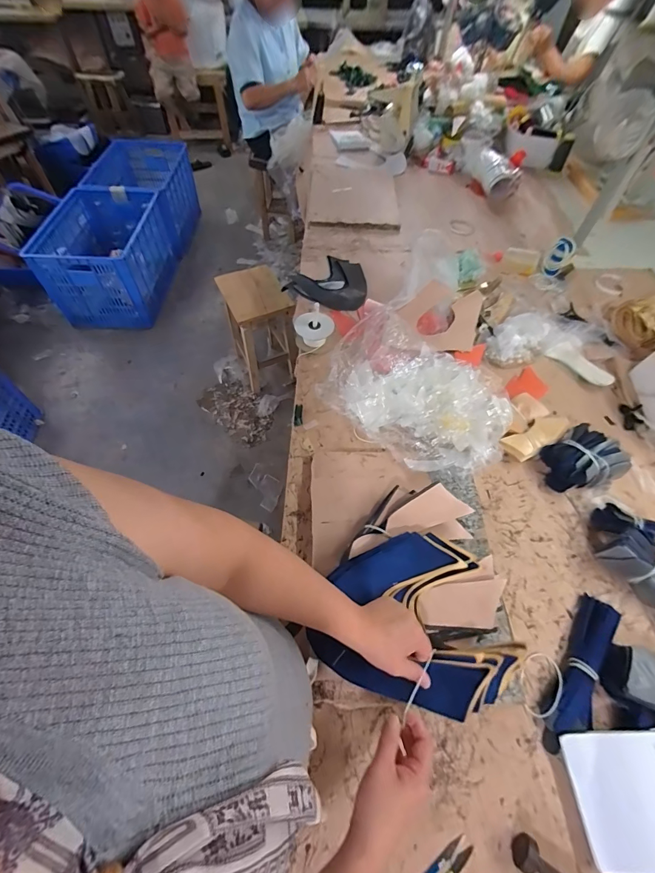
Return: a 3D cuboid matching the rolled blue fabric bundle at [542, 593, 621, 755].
[{"bbox_3d":[0.368,0.340,0.529,0.047,0.025,0.223,32,63,19],"label":"rolled blue fabric bundle"}]

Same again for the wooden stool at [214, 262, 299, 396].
[{"bbox_3d":[-0.300,-0.473,1.619,0.221,0.465,0.306,-19,59,-13],"label":"wooden stool"}]

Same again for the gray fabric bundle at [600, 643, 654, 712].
[{"bbox_3d":[0.455,0.343,0.509,0.130,0.058,0.072,15,59,9],"label":"gray fabric bundle"}]

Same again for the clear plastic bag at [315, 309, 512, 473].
[{"bbox_3d":[0.183,-0.086,0.753,0.367,0.104,0.260,38,65,22],"label":"clear plastic bag"}]

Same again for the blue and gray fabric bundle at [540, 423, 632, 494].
[{"bbox_3d":[0.476,0.049,0.690,0.118,0.075,0.116,-25,61,-15],"label":"blue and gray fabric bundle"}]

